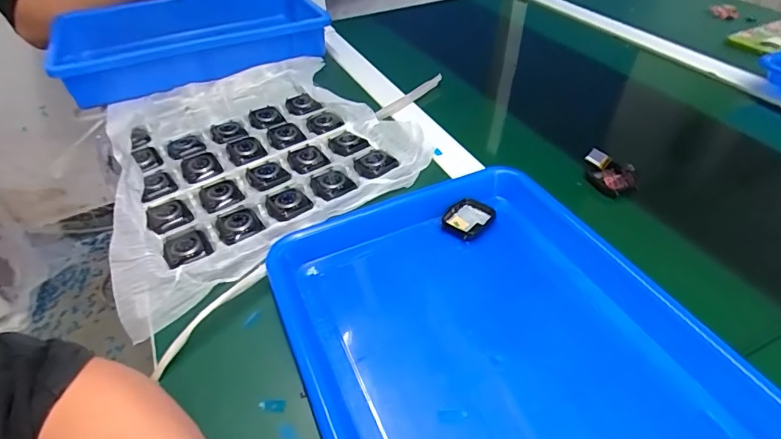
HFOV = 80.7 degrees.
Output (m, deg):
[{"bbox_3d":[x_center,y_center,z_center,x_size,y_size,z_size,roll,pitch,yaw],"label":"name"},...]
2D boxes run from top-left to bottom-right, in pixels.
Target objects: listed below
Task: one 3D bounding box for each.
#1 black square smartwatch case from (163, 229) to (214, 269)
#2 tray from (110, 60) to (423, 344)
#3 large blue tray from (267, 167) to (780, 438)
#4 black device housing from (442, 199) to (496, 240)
[{"bbox_3d":[-0.181,0.029,0.413,0.040,0.014,0.045,-26,47,-23],"label":"black square smartwatch case"},{"bbox_3d":[-0.173,-0.090,0.522,0.316,0.026,0.374,-26,47,-24],"label":"tray"},{"bbox_3d":[0.075,0.093,0.312,0.250,0.034,0.325,-18,44,-16],"label":"large blue tray"},{"bbox_3d":[0.072,0.000,0.420,0.036,0.011,0.041,33,53,32],"label":"black device housing"}]

